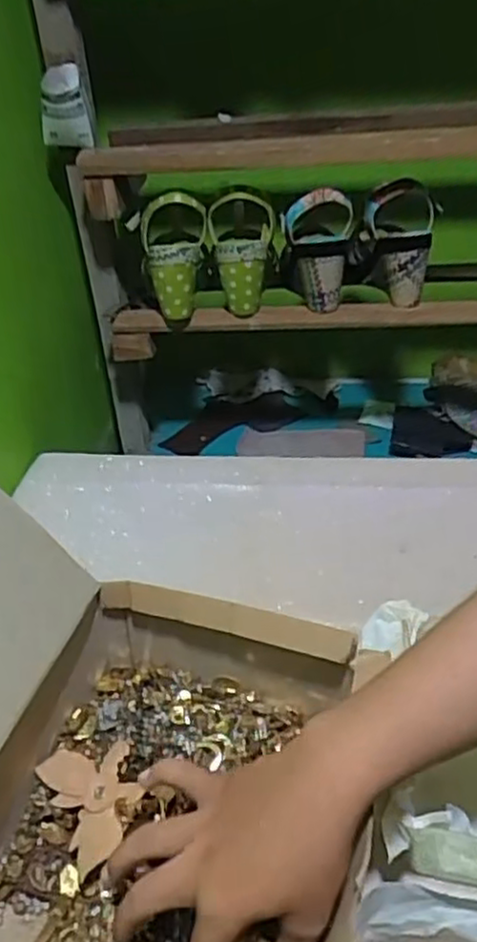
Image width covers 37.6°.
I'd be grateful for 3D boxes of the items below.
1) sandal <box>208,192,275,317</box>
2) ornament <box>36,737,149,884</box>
[{"bbox_3d":[0.006,-0.264,0.853,0.077,0.134,0.087,-4,34,0],"label":"sandal"},{"bbox_3d":[-0.091,0.205,0.446,0.056,0.007,0.081,-34,44,-10],"label":"ornament"}]

